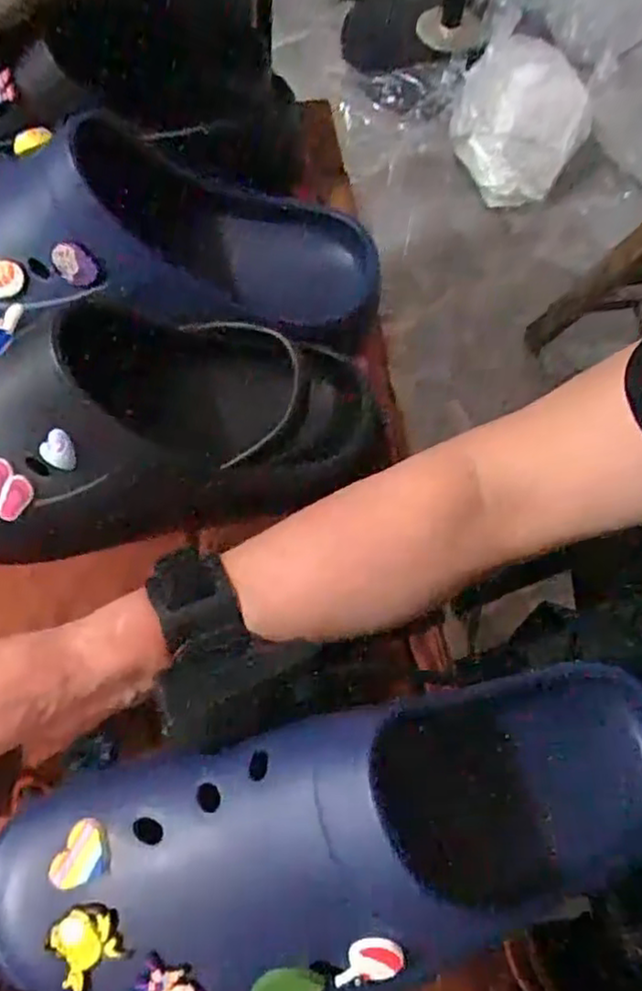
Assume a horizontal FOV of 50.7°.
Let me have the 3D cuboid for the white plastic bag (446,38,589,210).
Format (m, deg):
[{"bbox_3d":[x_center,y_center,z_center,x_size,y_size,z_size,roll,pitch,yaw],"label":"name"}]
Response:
[{"bbox_3d":[0.351,-0.649,1.190,0.227,0.145,0.243,18,69,6],"label":"white plastic bag"}]

